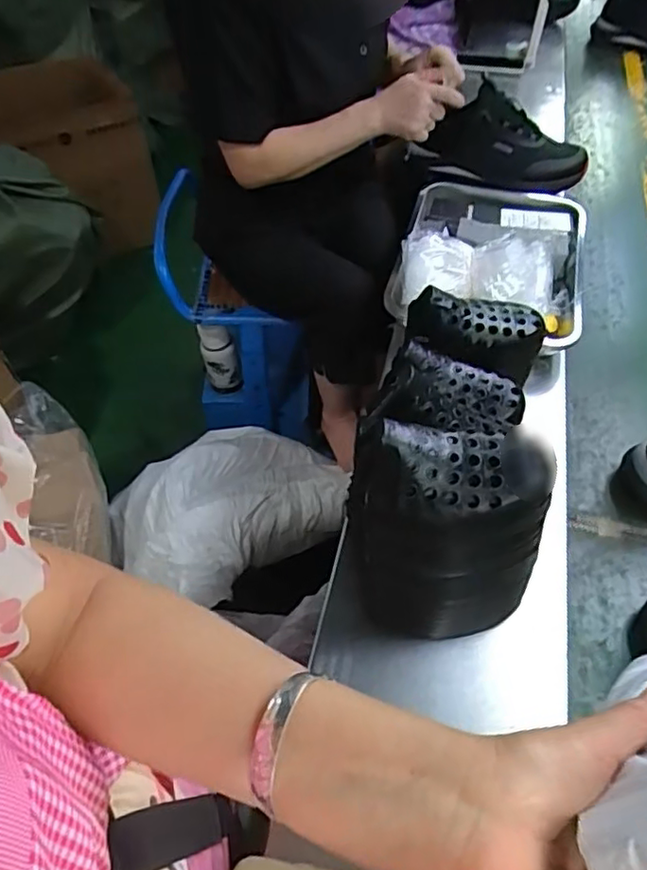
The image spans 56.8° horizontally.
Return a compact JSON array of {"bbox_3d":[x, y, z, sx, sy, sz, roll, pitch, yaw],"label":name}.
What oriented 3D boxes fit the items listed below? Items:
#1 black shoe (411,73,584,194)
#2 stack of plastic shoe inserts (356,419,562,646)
[{"bbox_3d":[0.288,-0.464,0.967,0.278,0.128,0.126,9,50,3],"label":"black shoe"},{"bbox_3d":[0.102,0.093,0.526,0.156,0.206,0.088,-3,51,-6],"label":"stack of plastic shoe inserts"}]

